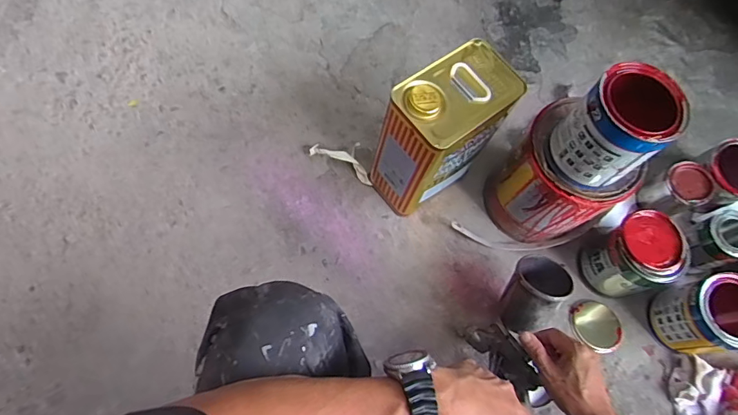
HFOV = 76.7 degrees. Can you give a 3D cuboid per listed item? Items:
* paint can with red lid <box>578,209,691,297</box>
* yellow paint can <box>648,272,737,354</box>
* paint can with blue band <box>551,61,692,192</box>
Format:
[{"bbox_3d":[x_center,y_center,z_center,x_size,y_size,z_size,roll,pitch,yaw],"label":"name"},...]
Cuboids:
[{"bbox_3d":[0.419,0.079,0.752,0.112,0.130,0.108,-28,75,-8],"label":"paint can with red lid"},{"bbox_3d":[0.526,0.167,0.724,0.110,0.115,0.109,-9,73,-2],"label":"yellow paint can"},{"bbox_3d":[0.304,-0.095,0.576,0.111,0.135,0.104,1,70,-2],"label":"paint can with blue band"}]

